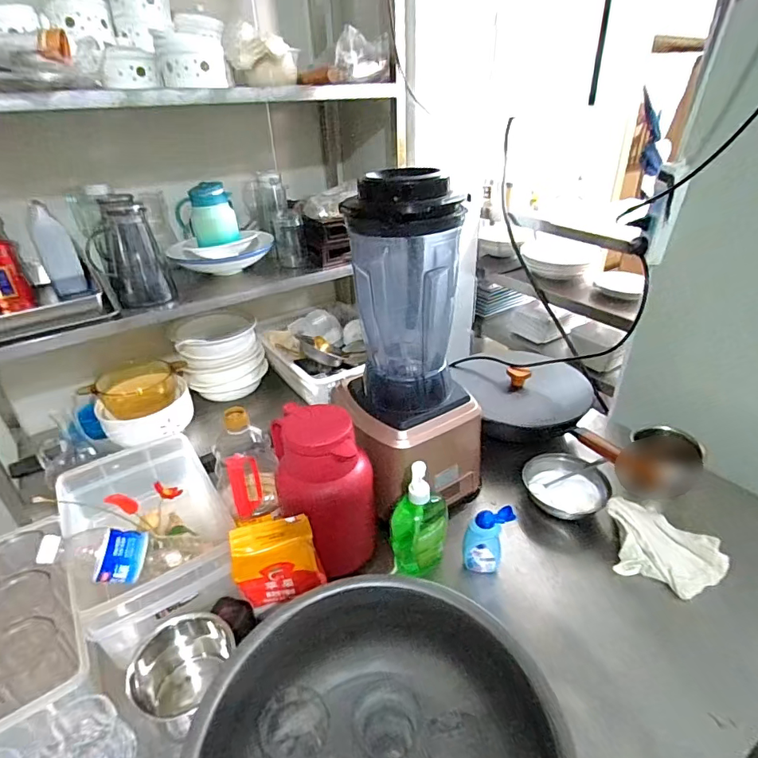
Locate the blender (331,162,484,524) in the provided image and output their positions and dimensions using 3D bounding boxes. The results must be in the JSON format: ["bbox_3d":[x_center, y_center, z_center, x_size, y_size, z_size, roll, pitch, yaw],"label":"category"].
[{"bbox_3d":[0.047,-0.040,0.710,0.193,0.490,0.185,-20,35,-26],"label":"blender"}]

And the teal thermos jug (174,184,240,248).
[{"bbox_3d":[-0.466,-0.443,1.244,0.138,0.146,0.105,-17,34,-22],"label":"teal thermos jug"}]

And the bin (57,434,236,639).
[{"bbox_3d":[-0.339,0.228,0.693,0.199,0.137,0.296,-21,36,-28],"label":"bin"}]

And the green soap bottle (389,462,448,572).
[{"bbox_3d":[0.057,0.201,0.669,0.082,0.170,0.050,4,32,11],"label":"green soap bottle"}]

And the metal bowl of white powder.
[{"bbox_3d":[0.323,0.181,0.784,0.140,0.046,0.107,-5,31,-4],"label":"metal bowl of white powder"}]

